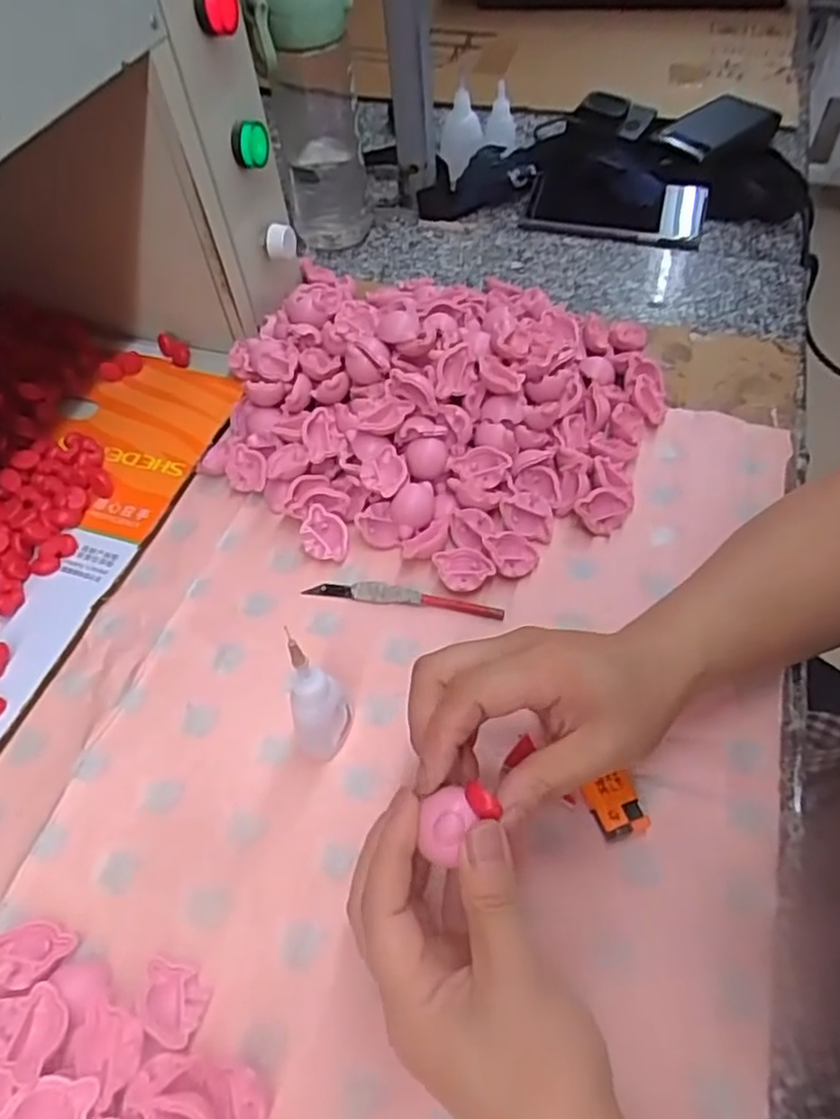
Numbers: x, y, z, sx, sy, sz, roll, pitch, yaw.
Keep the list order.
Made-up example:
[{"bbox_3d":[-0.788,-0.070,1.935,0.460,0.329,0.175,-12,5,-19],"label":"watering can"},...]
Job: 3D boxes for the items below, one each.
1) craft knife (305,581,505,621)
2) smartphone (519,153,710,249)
[{"bbox_3d":[-0.010,0.022,0.431,0.119,0.006,0.014,7,54,8],"label":"craft knife"},{"bbox_3d":[0.185,-0.334,0.667,0.158,0.014,0.082,15,78,6],"label":"smartphone"}]

